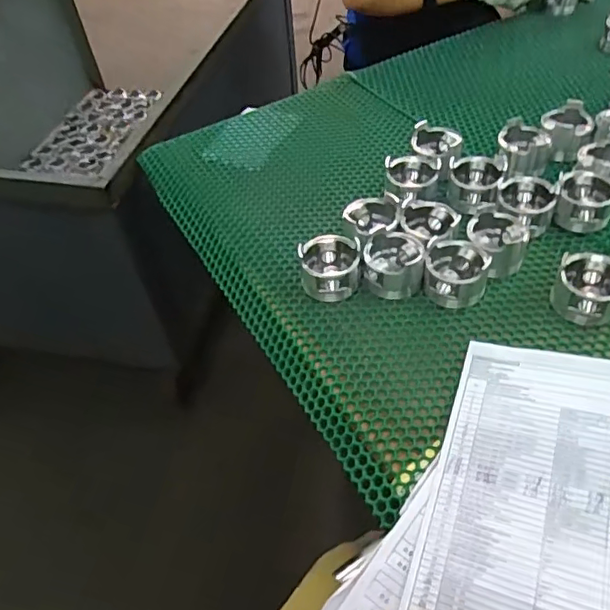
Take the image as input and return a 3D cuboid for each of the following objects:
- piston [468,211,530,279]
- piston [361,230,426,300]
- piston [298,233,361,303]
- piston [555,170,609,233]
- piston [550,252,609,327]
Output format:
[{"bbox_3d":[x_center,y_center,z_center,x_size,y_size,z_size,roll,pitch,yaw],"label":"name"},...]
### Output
[{"bbox_3d":[0.210,-0.069,0.612,0.061,0.044,0.069,-10,48,-2],"label":"piston"},{"bbox_3d":[0.097,-0.043,0.605,0.064,0.044,0.060,7,50,13],"label":"piston"},{"bbox_3d":[0.027,-0.043,0.608,0.063,0.048,0.062,-3,48,4],"label":"piston"},{"bbox_3d":[0.321,-0.118,0.640,0.064,0.051,0.064,15,52,19],"label":"piston"},{"bbox_3d":[0.283,-0.017,0.555,0.063,0.047,0.059,21,54,24],"label":"piston"}]

